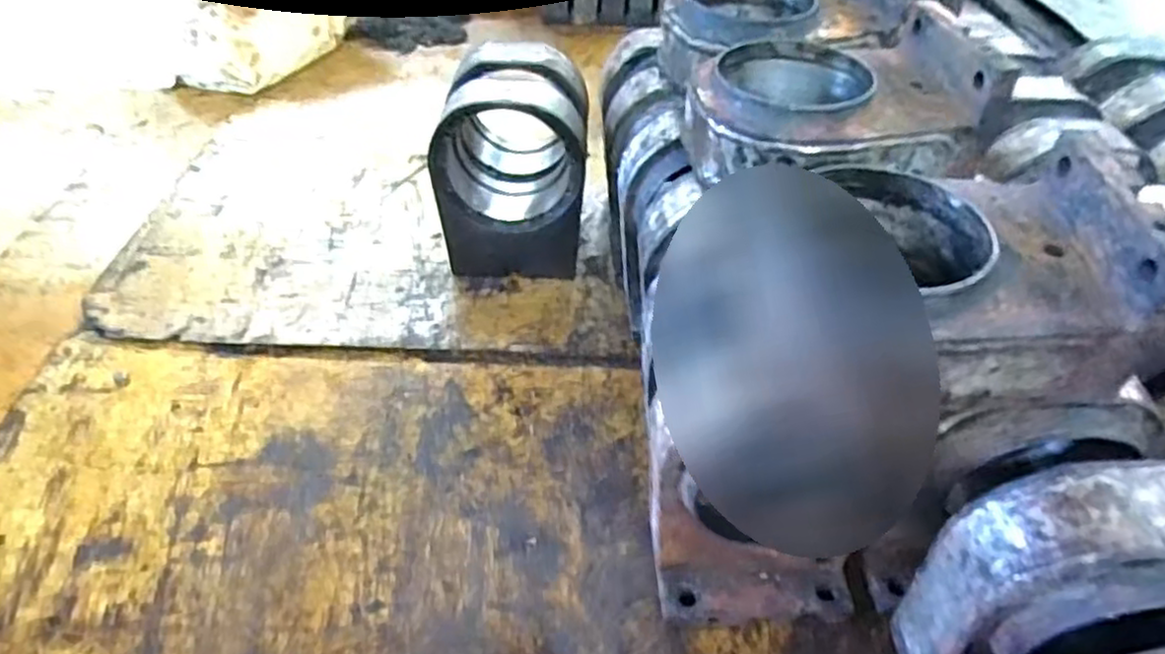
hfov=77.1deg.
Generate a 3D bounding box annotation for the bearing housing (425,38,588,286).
[{"bbox_3d":[-0.108,-0.259,1.171,0.214,0.305,0.221,3,44,1],"label":"bearing housing"}]

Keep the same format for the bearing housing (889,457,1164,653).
[{"bbox_3d":[0.423,0.248,0.629,0.217,0.283,0.124,0,44,-3],"label":"bearing housing"}]

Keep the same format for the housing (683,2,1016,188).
[{"bbox_3d":[0.281,-0.257,0.828,0.308,0.120,0.211,-5,44,-8],"label":"housing"}]

